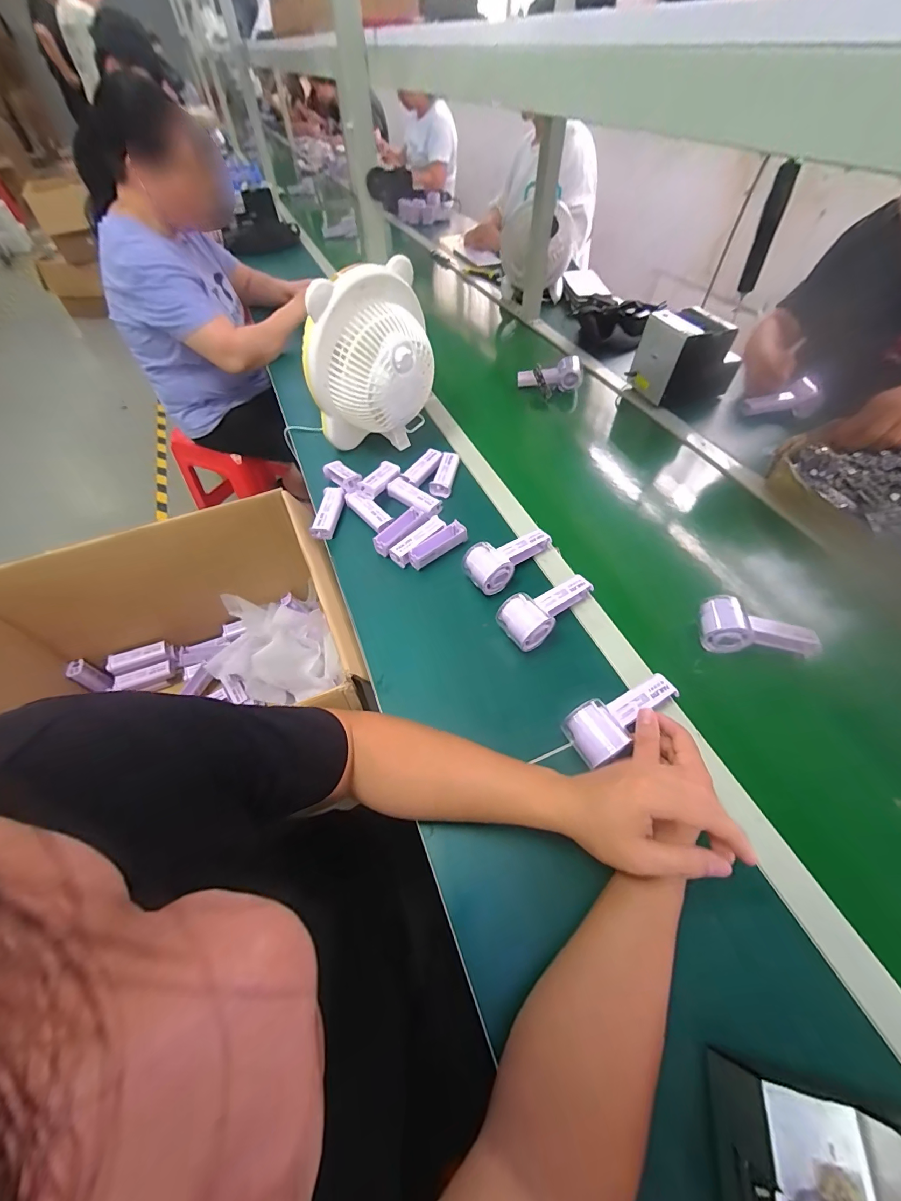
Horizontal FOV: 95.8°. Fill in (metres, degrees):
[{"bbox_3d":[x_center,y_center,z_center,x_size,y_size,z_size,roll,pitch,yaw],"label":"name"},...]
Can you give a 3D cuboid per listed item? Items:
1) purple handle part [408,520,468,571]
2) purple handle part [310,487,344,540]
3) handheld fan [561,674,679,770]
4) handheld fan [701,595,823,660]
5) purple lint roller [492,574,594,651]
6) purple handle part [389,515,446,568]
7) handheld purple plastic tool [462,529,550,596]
[{"bbox_3d":[-0.020,-0.088,0.645,0.101,0.022,0.033,-34,60,-21],"label":"purple handle part"},{"bbox_3d":[-0.207,-0.153,0.699,0.033,0.031,0.100,8,67,7],"label":"purple handle part"},{"bbox_3d":[0.198,0.134,0.473,0.149,0.054,0.059,-23,56,-24],"label":"handheld fan"},{"bbox_3d":[0.408,0.034,0.534,0.145,0.051,0.062,5,54,4],"label":"handheld fan"},{"bbox_3d":[0.140,0.014,0.564,0.147,0.060,0.061,-23,56,-15],"label":"purple lint roller"},{"bbox_3d":[-0.050,-0.096,0.664,0.102,0.030,0.032,-39,62,-24],"label":"purple handle part"},{"bbox_3d":[0.085,-0.072,0.628,0.072,0.054,0.155,37,62,25],"label":"handheld purple plastic tool"}]

